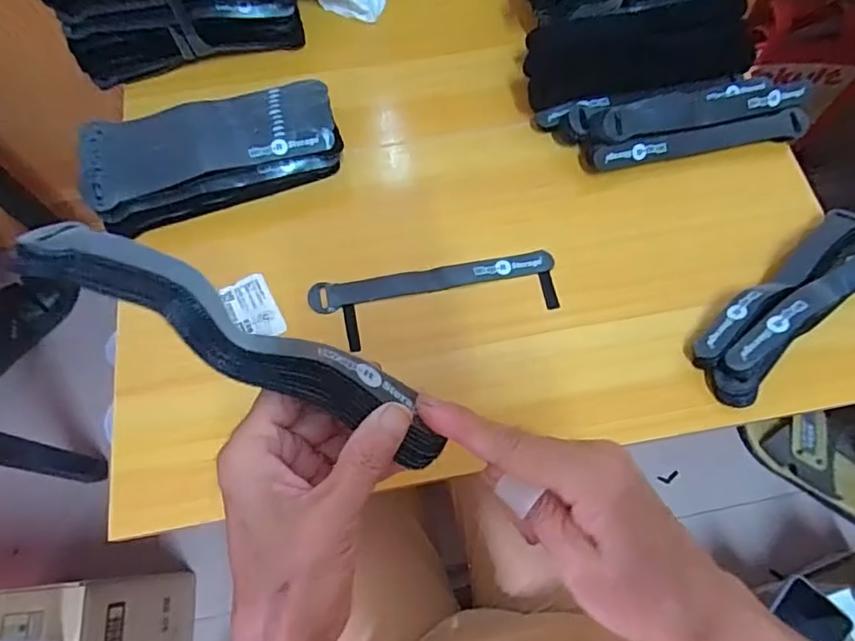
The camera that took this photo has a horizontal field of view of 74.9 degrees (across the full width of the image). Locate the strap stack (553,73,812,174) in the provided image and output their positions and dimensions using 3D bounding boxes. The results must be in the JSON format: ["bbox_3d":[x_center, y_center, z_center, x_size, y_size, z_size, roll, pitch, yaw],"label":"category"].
[{"bbox_3d":[0.224,-0.179,0.493,0.208,0.045,0.070,-11,70,-4],"label":"strap stack"}]

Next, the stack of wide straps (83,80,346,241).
[{"bbox_3d":[-0.179,-0.144,0.477,0.204,0.055,0.093,-22,71,-8],"label":"stack of wide straps"}]

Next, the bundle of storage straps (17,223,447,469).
[{"bbox_3d":[-0.074,0.009,0.233,0.183,0.018,0.030,29,71,-8],"label":"bundle of storage straps"}]

